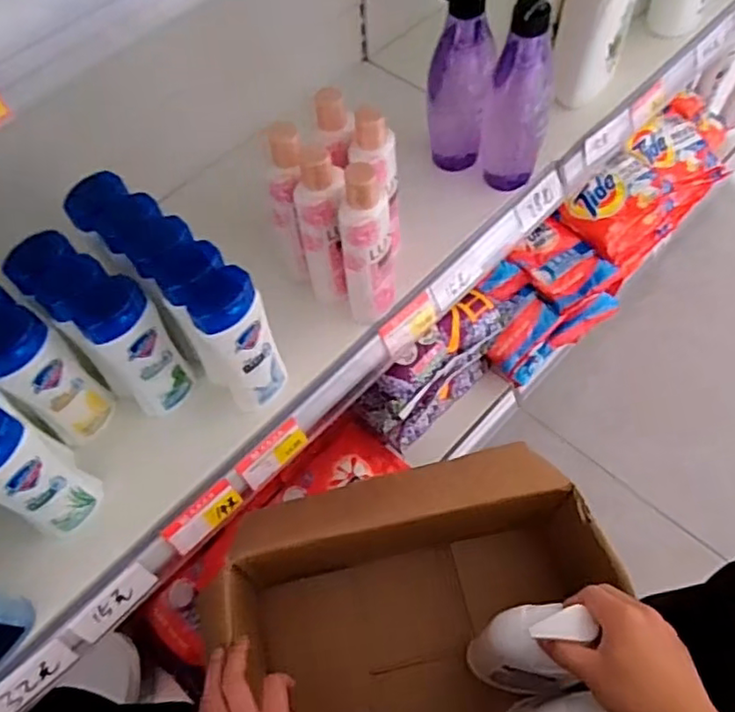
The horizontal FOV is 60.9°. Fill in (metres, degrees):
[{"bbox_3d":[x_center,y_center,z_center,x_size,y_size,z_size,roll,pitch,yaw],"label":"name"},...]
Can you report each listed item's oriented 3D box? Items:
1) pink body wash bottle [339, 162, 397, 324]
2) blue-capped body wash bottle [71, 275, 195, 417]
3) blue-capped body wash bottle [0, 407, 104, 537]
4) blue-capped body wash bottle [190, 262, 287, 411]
[{"bbox_3d":[0.001,-0.090,0.561,0.049,0.170,0.042,-3,60,1],"label":"pink body wash bottle"},{"bbox_3d":[-0.194,-0.005,0.533,0.053,0.142,0.046,-32,63,-15],"label":"blue-capped body wash bottle"},{"bbox_3d":[-0.261,0.096,0.487,0.047,0.160,0.057,24,64,16],"label":"blue-capped body wash bottle"},{"bbox_3d":[-0.106,-0.008,0.534,0.053,0.157,0.049,-1,60,2],"label":"blue-capped body wash bottle"}]

